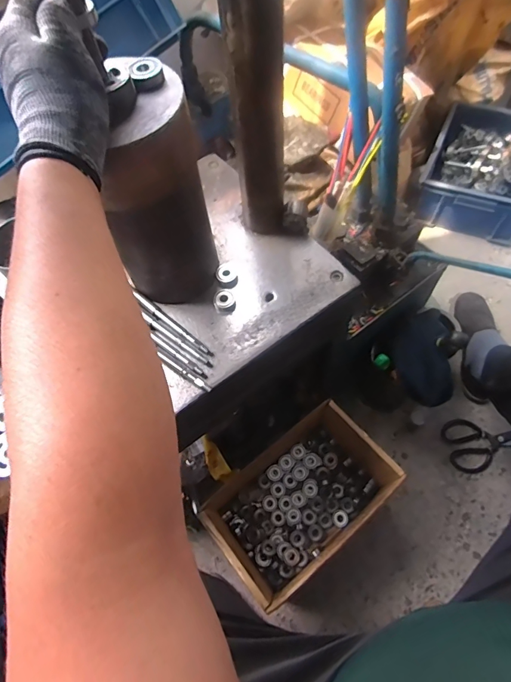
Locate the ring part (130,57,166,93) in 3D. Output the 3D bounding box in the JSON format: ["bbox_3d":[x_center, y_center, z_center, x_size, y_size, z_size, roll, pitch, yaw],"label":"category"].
[{"bbox_3d":[-0.105,-0.259,0.380,0.031,0.017,0.028,-16,62,-5],"label":"ring part"}]

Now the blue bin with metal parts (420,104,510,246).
[{"bbox_3d":[0.684,-0.500,1.165,0.317,0.151,0.414,24,66,16],"label":"blue bin with metal parts"}]

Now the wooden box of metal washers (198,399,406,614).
[{"bbox_3d":[0.081,0.296,0.739,0.305,0.181,0.198,-38,66,-16],"label":"wooden box of metal washers"}]

